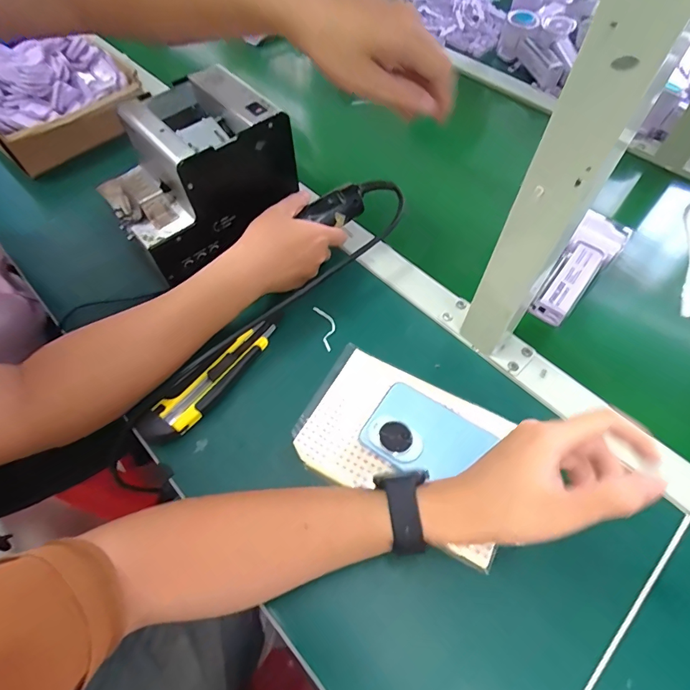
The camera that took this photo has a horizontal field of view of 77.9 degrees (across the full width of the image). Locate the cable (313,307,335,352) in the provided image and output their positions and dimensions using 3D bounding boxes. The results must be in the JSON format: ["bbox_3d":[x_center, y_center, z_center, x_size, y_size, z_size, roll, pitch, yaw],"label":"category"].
[{"bbox_3d":[-0.019,-0.019,0.459,0.017,0.004,0.055,-15,59,-9],"label":"cable"}]

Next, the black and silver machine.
[{"bbox_3d":[-0.164,-0.191,0.459,0.178,0.113,0.144,-34,64,-19],"label":"black and silver machine"}]

